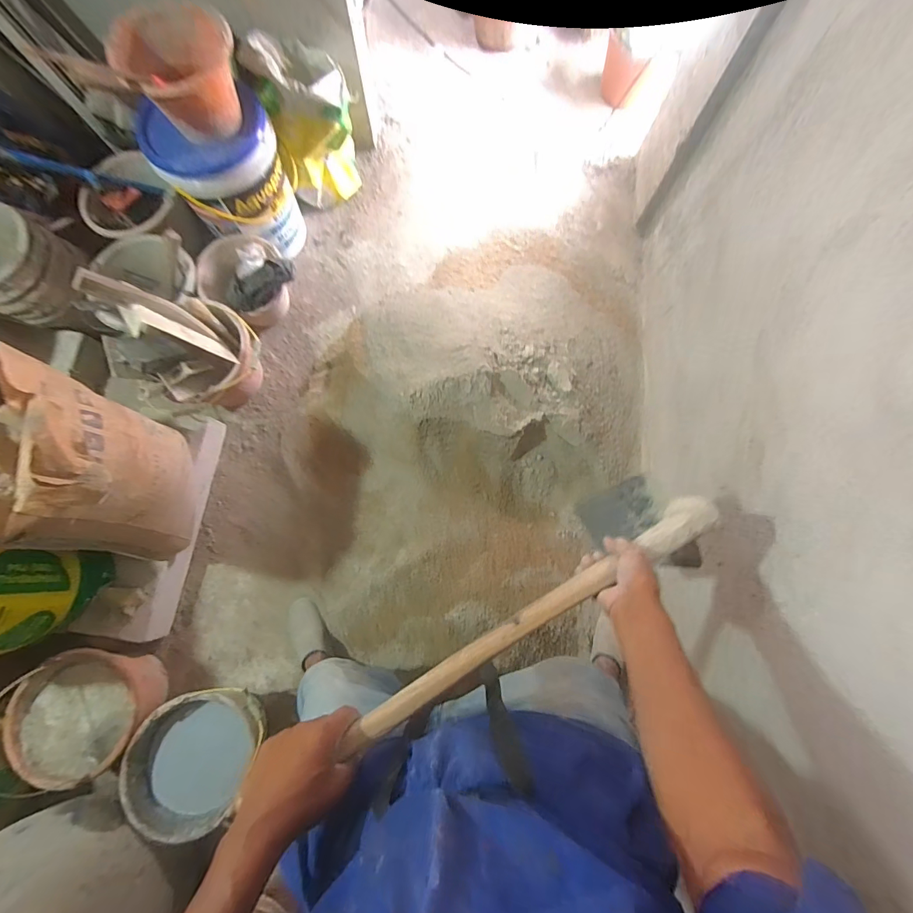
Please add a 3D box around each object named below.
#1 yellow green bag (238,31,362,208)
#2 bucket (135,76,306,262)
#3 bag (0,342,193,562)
[{"bbox_3d":[-0.428,-0.986,1.263,0.232,0.404,0.274,-15,80,-4],"label":"yellow green bag"},{"bbox_3d":[-0.621,-0.797,1.202,0.298,0.381,0.318,0,79,-1],"label":"bucket"},{"bbox_3d":[-0.755,0.013,0.823,0.301,0.527,0.302,24,80,4],"label":"bag"}]

